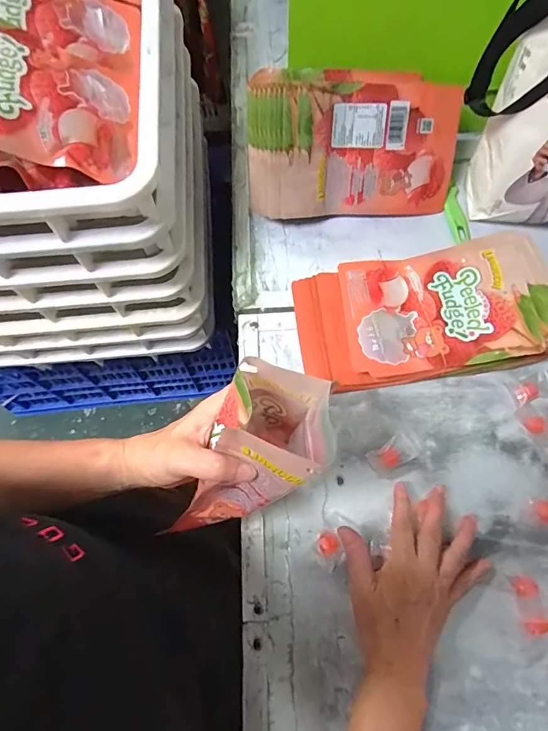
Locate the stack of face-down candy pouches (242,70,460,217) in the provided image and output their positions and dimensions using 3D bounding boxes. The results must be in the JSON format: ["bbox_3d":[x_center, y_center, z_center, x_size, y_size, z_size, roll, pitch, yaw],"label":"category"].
[{"bbox_3d":[0.106,-0.290,0.593,0.279,0.174,0.058,-5,32,-7],"label":"stack of face-down candy pouches"}]

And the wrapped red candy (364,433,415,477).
[{"bbox_3d":[0.136,0.103,0.514,0.053,0.015,0.031,-26,71,-9],"label":"wrapped red candy"}]

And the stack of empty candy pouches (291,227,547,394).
[{"bbox_3d":[0.186,-0.067,0.551,0.310,0.063,0.169,-5,69,-1],"label":"stack of empty candy pouches"}]

